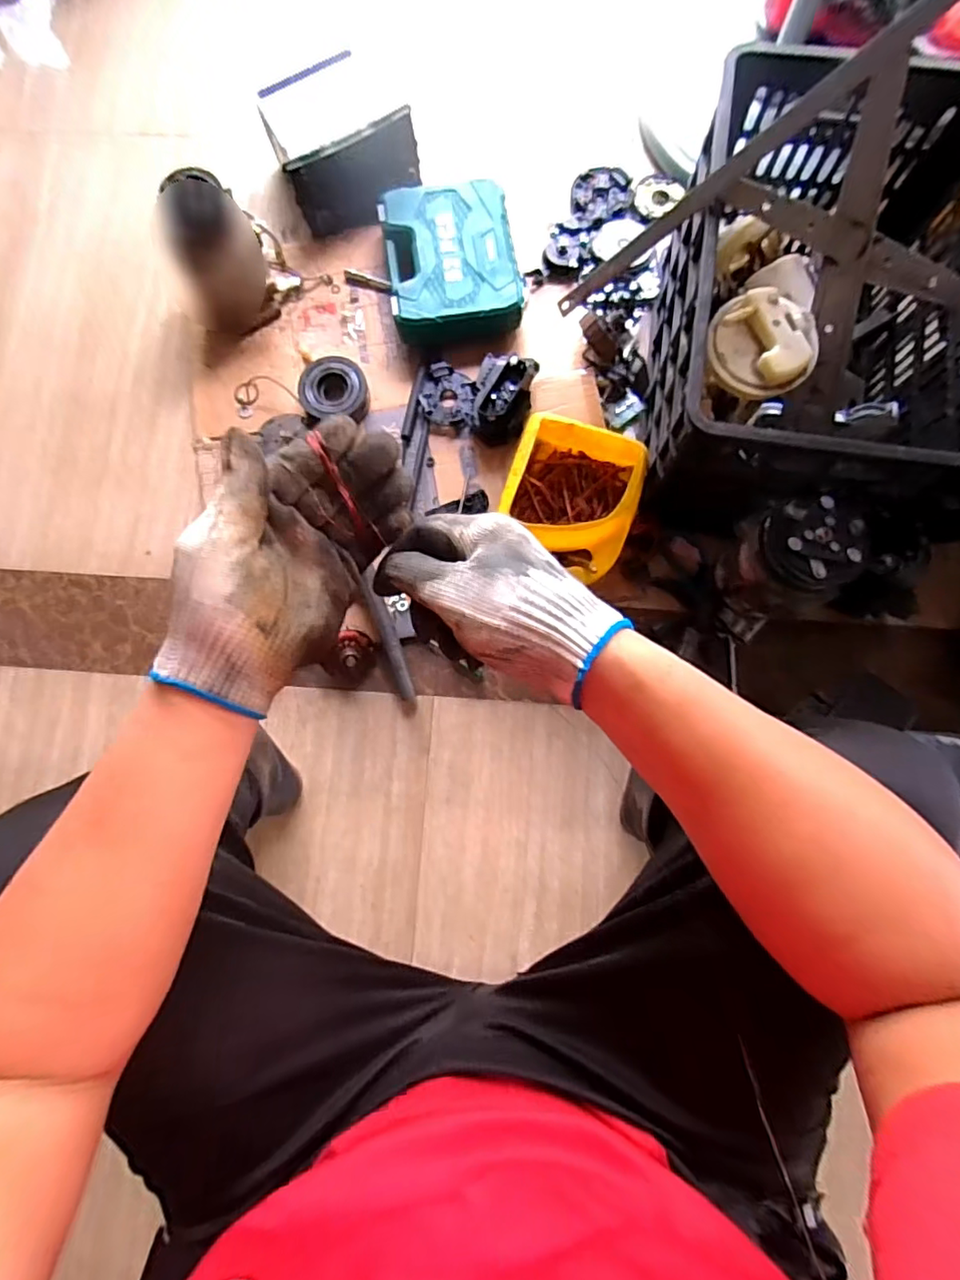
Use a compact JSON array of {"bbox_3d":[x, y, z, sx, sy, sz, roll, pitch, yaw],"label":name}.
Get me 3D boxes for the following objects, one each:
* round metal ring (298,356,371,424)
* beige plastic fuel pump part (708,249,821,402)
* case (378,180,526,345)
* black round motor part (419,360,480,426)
[{"bbox_3d":[-0.230,-0.398,0.904,0.102,0.041,0.110,0,81,2],"label":"round metal ring"},{"bbox_3d":[0.316,-0.344,0.631,0.116,0.049,0.125,0,81,2],"label":"beige plastic fuel pump part"},{"bbox_3d":[-0.046,-0.598,0.906,0.197,0.067,0.250,-9,81,1],"label":"case"},{"bbox_3d":[-0.046,-0.381,0.889,0.088,0.021,0.095,0,81,2],"label":"black round motor part"}]

